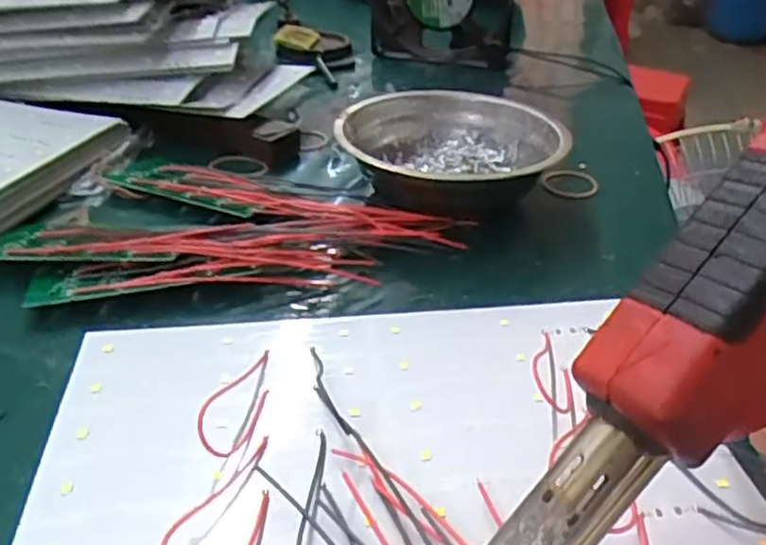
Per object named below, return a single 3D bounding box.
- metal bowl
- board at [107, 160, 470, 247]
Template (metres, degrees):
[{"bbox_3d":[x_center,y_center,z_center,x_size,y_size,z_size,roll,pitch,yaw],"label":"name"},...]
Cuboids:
[{"bbox_3d":[0.037,-0.065,0.382,0.120,0.039,0.124,1,35,-1],"label":"metal bowl"},{"bbox_3d":[-0.058,-0.041,0.365,0.206,0.014,0.049,13,36,16],"label":"board"}]

